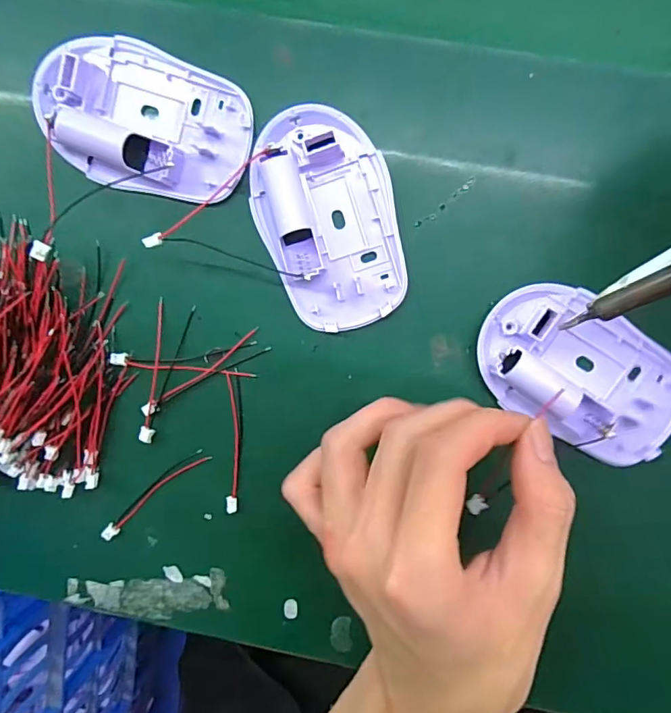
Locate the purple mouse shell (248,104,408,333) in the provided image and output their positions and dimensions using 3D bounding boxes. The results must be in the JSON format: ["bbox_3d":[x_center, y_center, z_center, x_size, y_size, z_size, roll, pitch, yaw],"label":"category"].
[{"bbox_3d":[-0.004,-0.061,0.223,0.062,0.016,0.095,-10,94,4],"label":"purple mouse shell"}]

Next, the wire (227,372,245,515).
[{"bbox_3d":[-0.050,0.042,0.246,0.007,0.005,0.070,1,95,3],"label":"wire"}]

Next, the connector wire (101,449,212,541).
[{"bbox_3d":[-0.092,0.069,0.252,0.069,0.006,0.009,-39,92,6],"label":"connector wire"}]

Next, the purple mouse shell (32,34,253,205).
[{"bbox_3d":[-0.086,-0.105,0.221,0.095,0.019,0.061,25,96,1],"label":"purple mouse shell"}]

